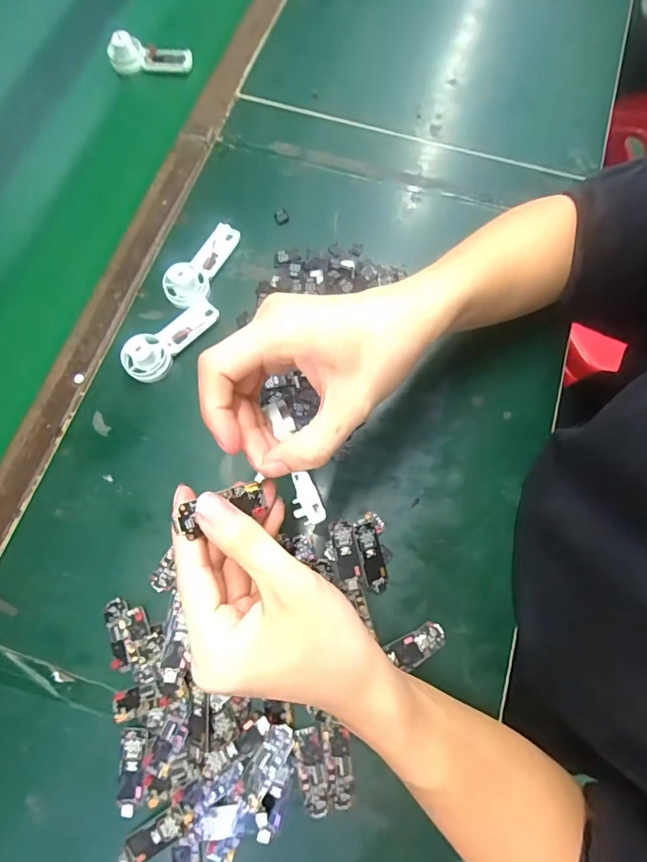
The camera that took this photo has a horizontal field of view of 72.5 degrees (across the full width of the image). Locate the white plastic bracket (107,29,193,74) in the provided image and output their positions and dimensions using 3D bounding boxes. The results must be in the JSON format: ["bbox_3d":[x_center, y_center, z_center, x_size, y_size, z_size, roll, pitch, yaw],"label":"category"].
[{"bbox_3d":[-0.196,-0.428,0.497,0.095,0.031,0.023,3,73,1],"label":"white plastic bracket"}]

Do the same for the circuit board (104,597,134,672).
[{"bbox_3d":[-0.152,0.151,0.328,0.017,0.007,0.050,-15,74,-5],"label":"circuit board"}]

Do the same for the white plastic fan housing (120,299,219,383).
[{"bbox_3d":[-0.134,-0.082,0.387,0.033,0.028,0.092,43,78,11],"label":"white plastic fan housing"}]

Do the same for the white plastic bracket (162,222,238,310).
[{"bbox_3d":[-0.114,-0.160,0.410,0.036,0.029,0.093,23,74,6],"label":"white plastic bracket"}]

